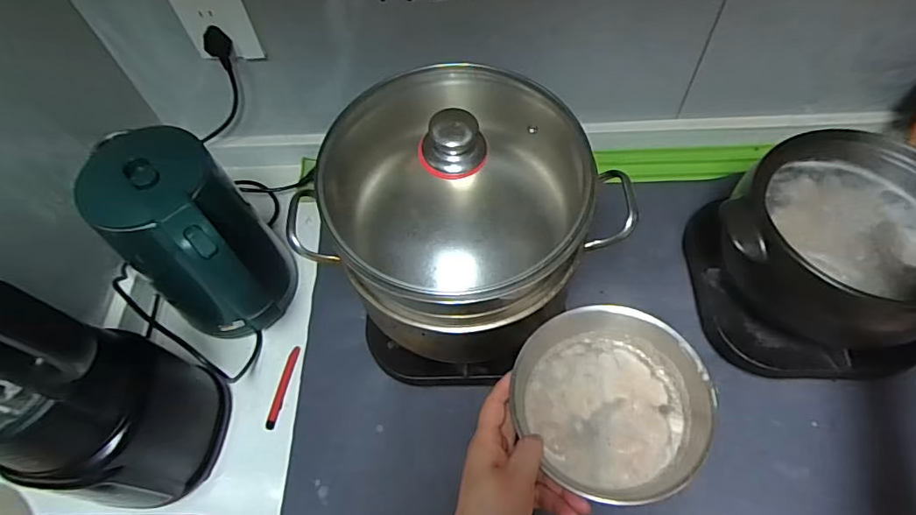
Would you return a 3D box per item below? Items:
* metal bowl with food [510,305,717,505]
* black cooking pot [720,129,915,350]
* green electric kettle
[{"bbox_3d":[0.134,0.123,0.462,0.153,0.048,0.167,-1,60,2],"label":"metal bowl with food"},{"bbox_3d":[0.413,-0.034,0.561,0.214,0.129,0.196,-1,60,2],"label":"black cooking pot"},{"bbox_3d":[-0.281,-0.004,0.611,0.182,0.253,0.147,33,67,20],"label":"green electric kettle"}]

